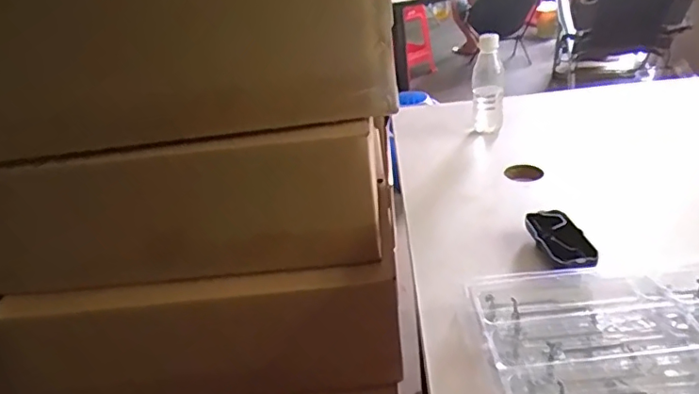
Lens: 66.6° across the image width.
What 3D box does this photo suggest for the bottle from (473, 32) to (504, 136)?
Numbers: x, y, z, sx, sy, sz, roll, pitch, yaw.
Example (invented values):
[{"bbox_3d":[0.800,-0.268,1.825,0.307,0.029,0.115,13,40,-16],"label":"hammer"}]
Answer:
[{"bbox_3d":[0.240,-0.189,0.923,0.049,0.180,0.051,3,30,19],"label":"bottle"}]

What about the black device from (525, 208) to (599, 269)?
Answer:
[{"bbox_3d":[0.248,0.057,0.628,0.055,0.032,0.116,-10,29,-4],"label":"black device"}]

